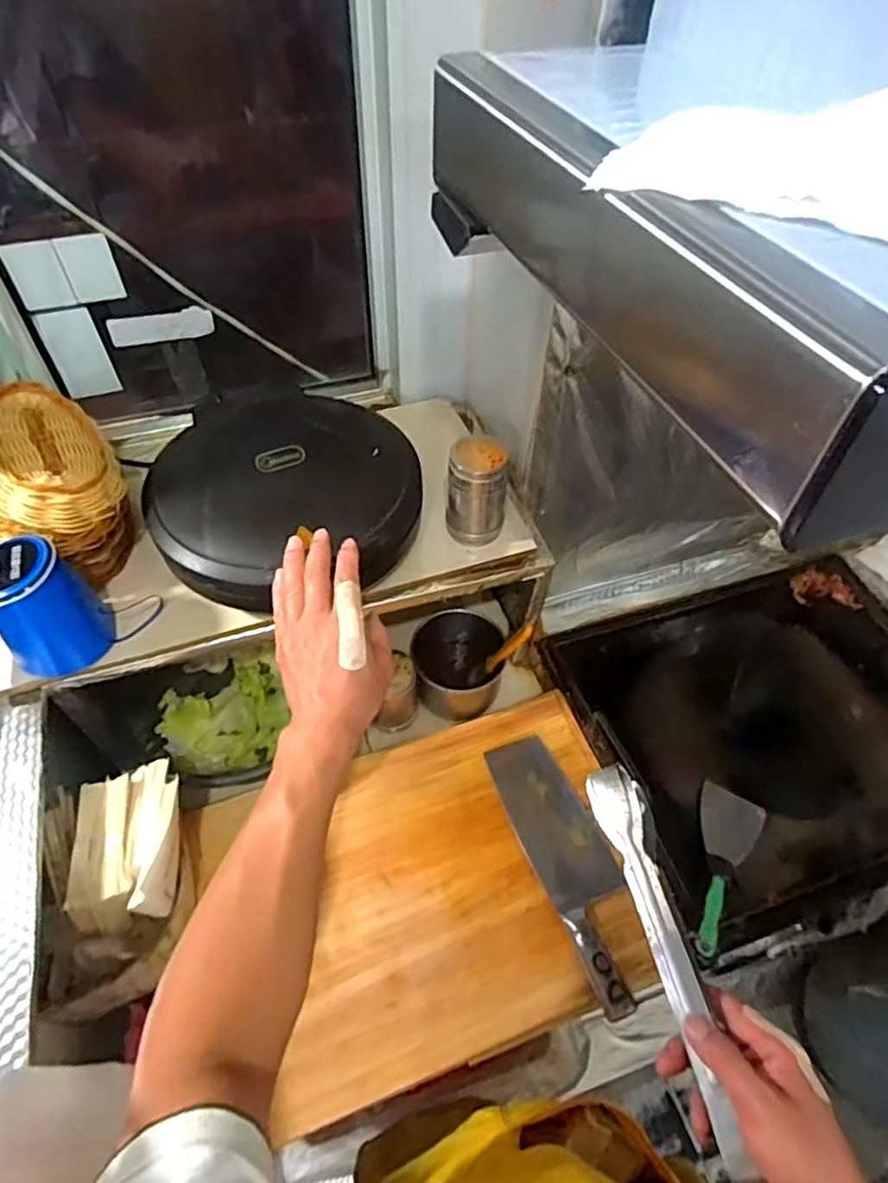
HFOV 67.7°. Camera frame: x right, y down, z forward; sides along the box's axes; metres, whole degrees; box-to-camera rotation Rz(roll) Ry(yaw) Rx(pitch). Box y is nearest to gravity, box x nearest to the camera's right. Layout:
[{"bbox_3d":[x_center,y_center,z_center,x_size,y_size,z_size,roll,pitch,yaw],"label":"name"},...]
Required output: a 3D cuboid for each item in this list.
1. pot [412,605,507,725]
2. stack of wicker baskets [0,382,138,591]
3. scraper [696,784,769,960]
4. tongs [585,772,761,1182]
[{"bbox_3d":[0.023,0.085,0.900,0.129,0.084,0.143,23,56,14],"label":"pot"},{"bbox_3d":[-0.406,-0.099,0.689,0.138,0.147,0.184,-31,60,-23],"label":"stack of wicker baskets"},{"bbox_3d":[0.317,0.317,0.760,0.078,0.030,0.217,26,38,17],"label":"scraper"},{"bbox_3d":[0.173,0.271,0.518,0.041,0.019,0.278,-7,52,-7],"label":"tongs"}]

